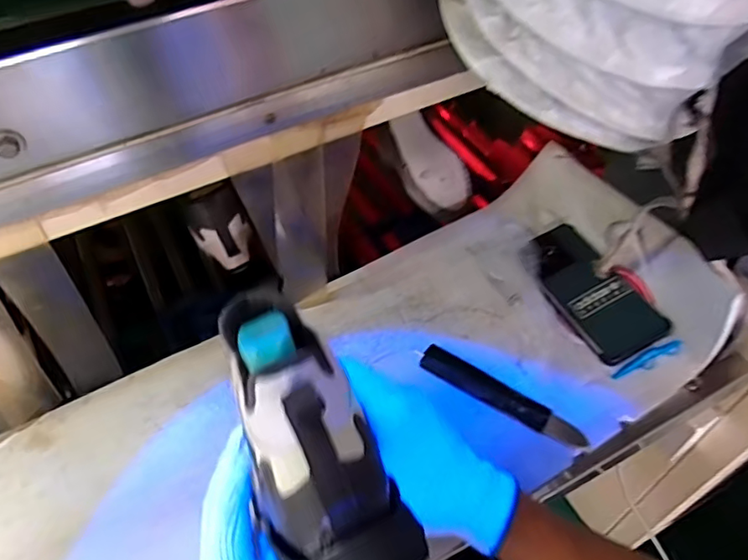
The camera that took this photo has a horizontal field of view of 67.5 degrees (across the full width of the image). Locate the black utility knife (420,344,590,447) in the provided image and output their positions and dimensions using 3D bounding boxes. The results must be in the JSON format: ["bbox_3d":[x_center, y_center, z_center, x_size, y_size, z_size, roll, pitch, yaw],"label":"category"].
[{"bbox_3d":[0.122,0.110,0.539,0.166,0.012,0.028,28,58,23],"label":"black utility knife"}]

